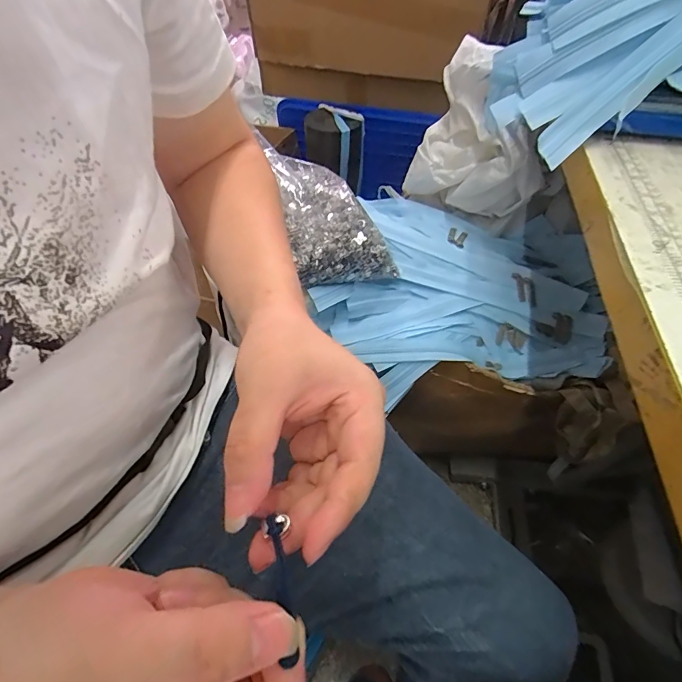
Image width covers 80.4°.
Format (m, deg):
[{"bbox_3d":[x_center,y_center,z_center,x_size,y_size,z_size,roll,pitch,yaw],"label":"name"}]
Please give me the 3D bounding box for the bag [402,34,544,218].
[{"bbox_3d":[0.188,-0.267,0.578,0.110,0.211,0.204,-23,54,-15],"label":"bag"}]

